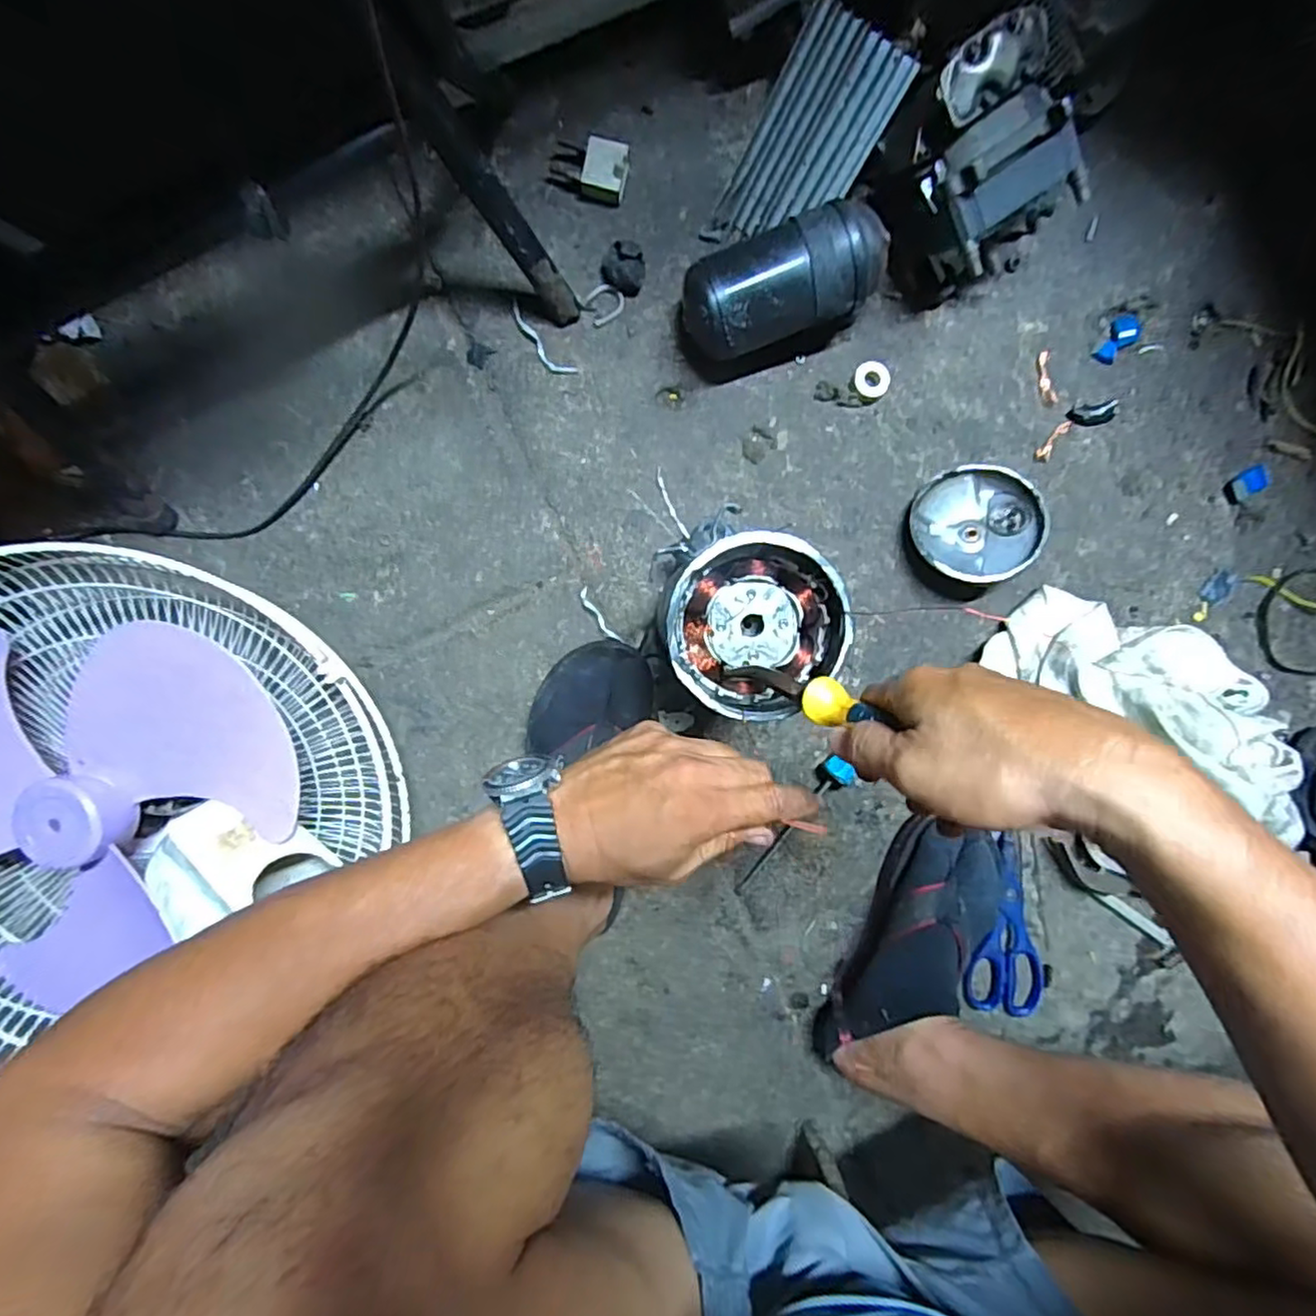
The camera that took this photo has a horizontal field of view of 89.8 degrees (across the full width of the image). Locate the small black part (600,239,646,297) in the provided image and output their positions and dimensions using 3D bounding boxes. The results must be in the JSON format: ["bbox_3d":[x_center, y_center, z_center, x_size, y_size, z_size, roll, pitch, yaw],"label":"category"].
[{"bbox_3d":[-0.030,-0.337,0.572,0.037,0.020,0.037,3,94,-1],"label":"small black part"}]

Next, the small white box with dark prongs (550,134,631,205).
[{"bbox_3d":[-0.057,-0.417,0.561,0.061,0.024,0.043,12,94,-1],"label":"small white box with dark prongs"}]

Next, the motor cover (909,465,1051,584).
[{"bbox_3d":[0.276,-0.116,0.575,0.106,0.034,0.106,-31,74,8],"label":"motor cover"}]

